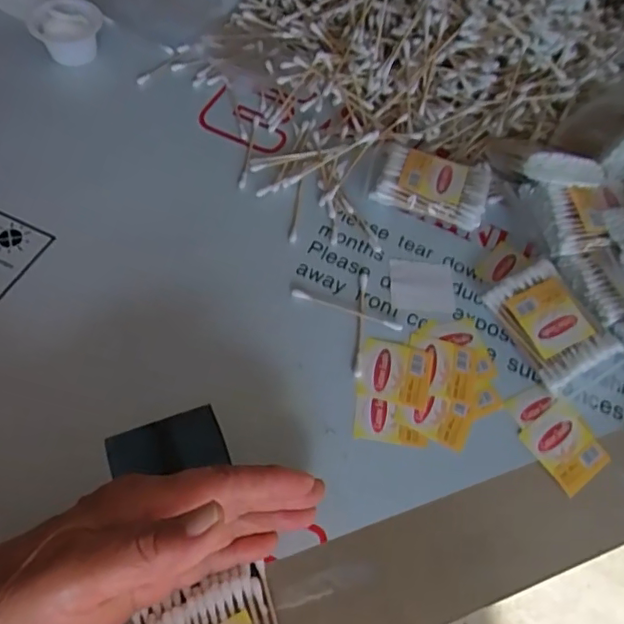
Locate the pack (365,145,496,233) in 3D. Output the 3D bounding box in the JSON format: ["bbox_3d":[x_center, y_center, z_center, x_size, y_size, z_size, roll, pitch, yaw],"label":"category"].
[{"bbox_3d":[0.087,-0.091,0.405,0.076,0.021,0.054,20,58,4],"label":"pack"}]

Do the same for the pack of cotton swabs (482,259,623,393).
[{"bbox_3d":[0.153,0.006,0.360,0.055,0.020,0.073,-24,65,-21],"label":"pack of cotton swabs"}]

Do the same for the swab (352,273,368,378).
[{"bbox_3d":[0.031,0.007,0.357,0.005,0.004,0.074,9,58,-3],"label":"swab"}]

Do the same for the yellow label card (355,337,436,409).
[{"bbox_3d":[0.051,0.036,0.344,0.043,0.004,0.038,15,58,0],"label":"yellow label card"}]

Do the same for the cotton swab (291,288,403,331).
[{"bbox_3d":[0.022,-0.002,0.361,0.074,0.004,0.006,21,58,4],"label":"cotton swab"}]

